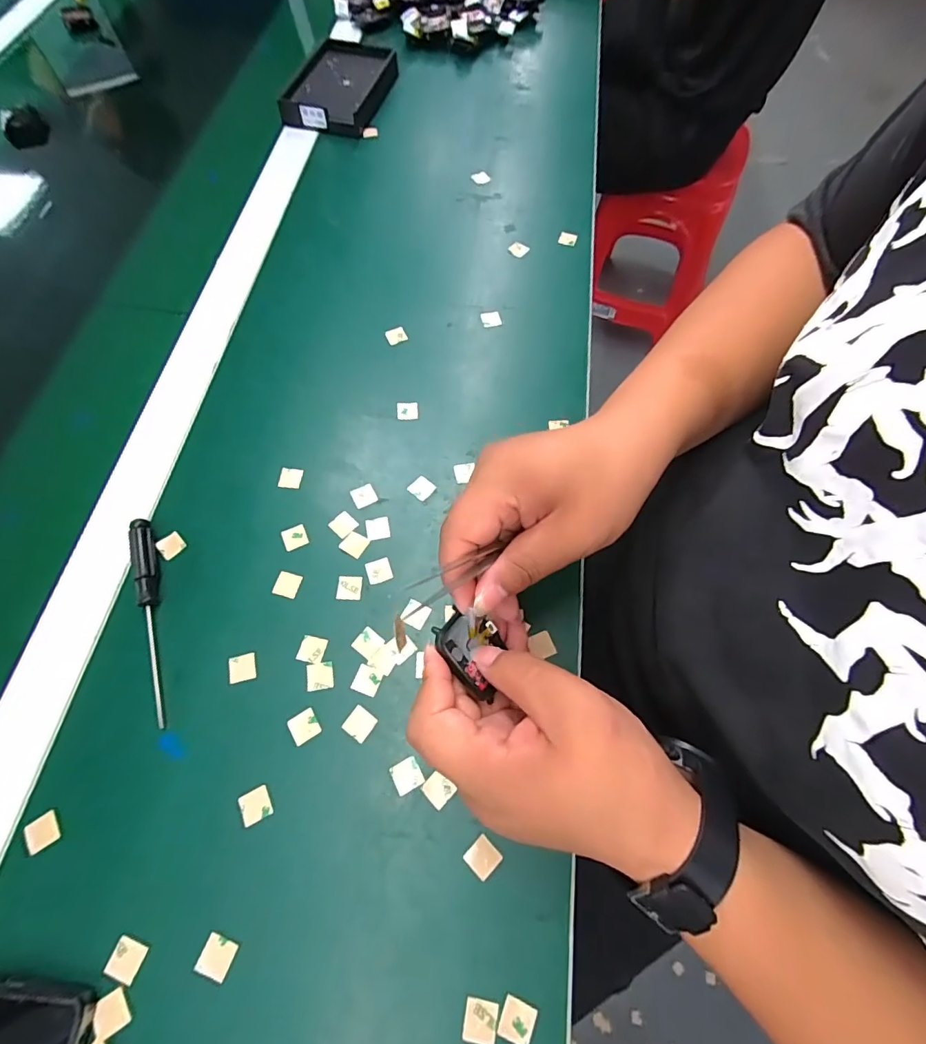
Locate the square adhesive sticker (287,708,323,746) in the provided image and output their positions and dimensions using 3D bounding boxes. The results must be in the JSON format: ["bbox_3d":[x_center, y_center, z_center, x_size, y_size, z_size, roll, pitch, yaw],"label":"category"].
[{"bbox_3d":[-0.092,0.119,0.274,0.016,0.004,0.016,-32,69,-12],"label":"square adhesive sticker"}]

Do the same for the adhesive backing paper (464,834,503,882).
[{"bbox_3d":[0.011,0.178,0.249,0.015,0.004,0.016,42,72,16],"label":"adhesive backing paper"}]

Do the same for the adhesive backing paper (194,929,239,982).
[{"bbox_3d":[-0.121,0.214,0.231,0.016,0.004,0.016,14,57,13],"label":"adhesive backing paper"}]

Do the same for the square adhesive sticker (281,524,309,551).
[{"bbox_3d":[-0.115,0.010,0.322,0.016,0.004,0.016,-23,68,-9],"label":"square adhesive sticker"}]

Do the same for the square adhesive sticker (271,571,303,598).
[{"bbox_3d":[-0.115,0.041,0.308,0.016,0.004,0.016,15,67,4],"label":"square adhesive sticker"}]

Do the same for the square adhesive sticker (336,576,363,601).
[{"bbox_3d":[-0.074,0.043,0.308,0.016,0.004,0.016,3,68,1],"label":"square adhesive sticker"}]

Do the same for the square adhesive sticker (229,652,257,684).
[{"bbox_3d":[-0.135,0.088,0.285,0.016,0.004,0.016,-13,67,-6],"label":"square adhesive sticker"}]

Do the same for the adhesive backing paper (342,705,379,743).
[{"bbox_3d":[-0.060,0.117,0.273,0.016,0.004,0.015,33,70,13],"label":"adhesive backing paper"}]

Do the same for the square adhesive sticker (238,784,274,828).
[{"bbox_3d":[-0.114,0.156,0.258,0.016,0.004,0.016,-26,65,-11],"label":"square adhesive sticker"}]

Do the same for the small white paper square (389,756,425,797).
[{"bbox_3d":[-0.031,0.141,0.263,0.016,0.004,0.016,-27,69,-12],"label":"small white paper square"}]

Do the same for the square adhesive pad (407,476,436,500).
[{"bbox_3d":[-0.029,-0.025,0.336,0.016,0.004,0.015,38,71,15],"label":"square adhesive pad"}]

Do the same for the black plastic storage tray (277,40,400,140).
[{"bbox_3d":[-0.134,-0.490,0.522,0.090,0.023,0.147,14,67,6],"label":"black plastic storage tray"}]

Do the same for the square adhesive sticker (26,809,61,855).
[{"bbox_3d":[-0.225,0.166,0.252,0.014,0.004,0.016,-32,66,-20],"label":"square adhesive sticker"}]

